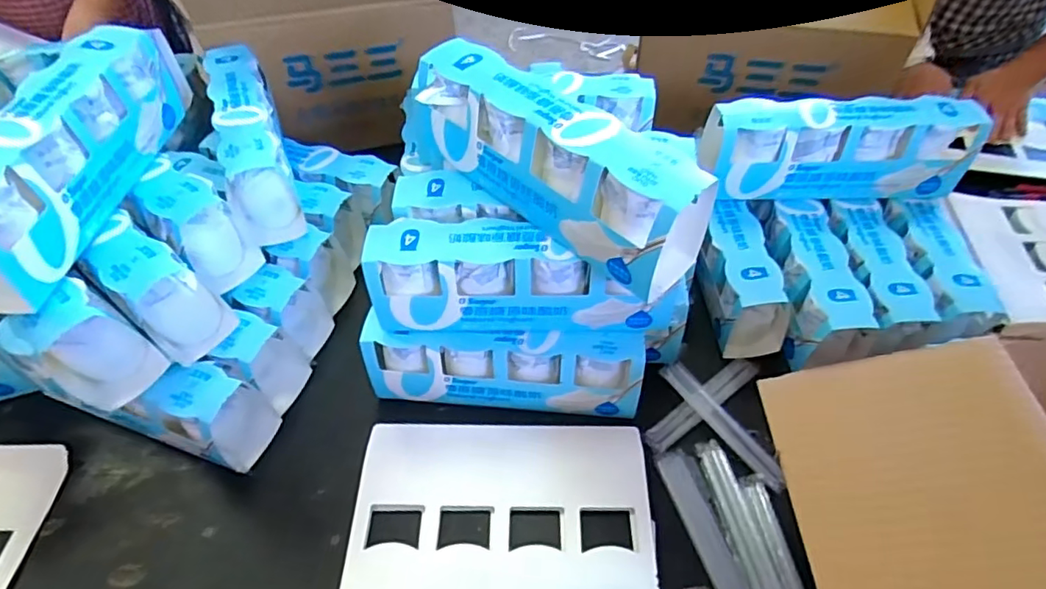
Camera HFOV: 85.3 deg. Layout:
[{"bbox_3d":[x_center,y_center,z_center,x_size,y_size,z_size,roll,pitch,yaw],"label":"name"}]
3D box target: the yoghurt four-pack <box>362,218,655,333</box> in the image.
[{"bbox_3d":[-0.013,-0.015,0.517,0.245,0.093,0.059,0,52,1],"label":"yoghurt four-pack"}]

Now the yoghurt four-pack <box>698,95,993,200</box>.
[{"bbox_3d":[0.337,-0.154,0.621,0.268,0.103,0.060,1,52,2],"label":"yoghurt four-pack"}]

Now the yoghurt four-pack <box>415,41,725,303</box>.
[{"bbox_3d":[0.023,-0.108,0.466,0.258,0.098,0.064,37,61,26],"label":"yoghurt four-pack"}]

